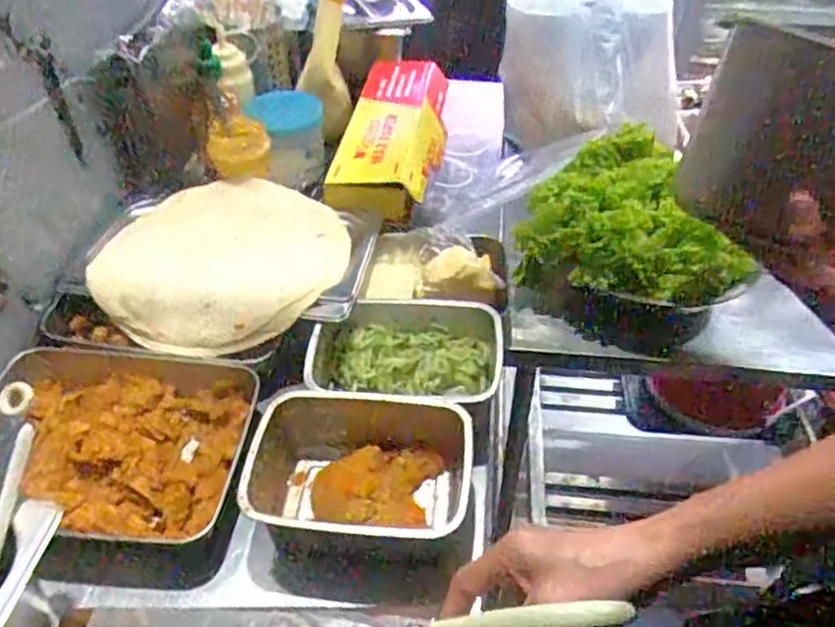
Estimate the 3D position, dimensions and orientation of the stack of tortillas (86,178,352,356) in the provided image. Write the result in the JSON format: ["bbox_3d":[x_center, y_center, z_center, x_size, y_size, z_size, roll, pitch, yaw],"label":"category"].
[{"bbox_3d":[-0.220,-0.067,0.761,0.263,0.046,0.252,2,43,2],"label":"stack of tortillas"}]

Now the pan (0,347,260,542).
[{"bbox_3d":[-0.289,0.115,0.625,0.241,0.063,0.196,4,44,4],"label":"pan"}]

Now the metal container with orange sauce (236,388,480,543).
[{"bbox_3d":[-0.054,0.148,0.595,0.193,0.080,0.135,5,44,5],"label":"metal container with orange sauce"}]

